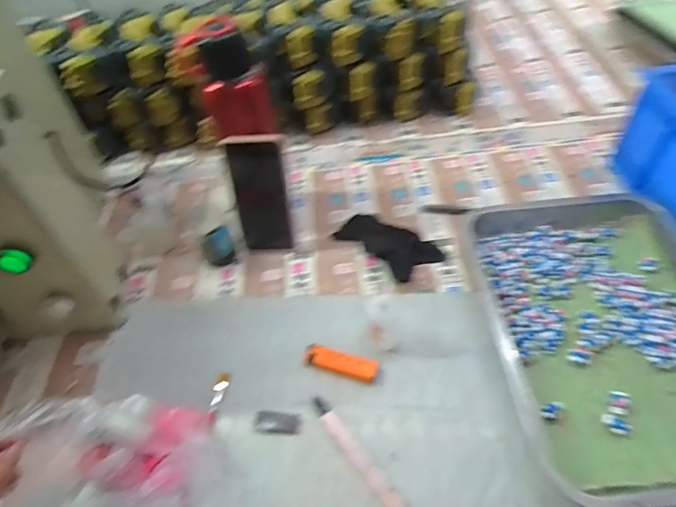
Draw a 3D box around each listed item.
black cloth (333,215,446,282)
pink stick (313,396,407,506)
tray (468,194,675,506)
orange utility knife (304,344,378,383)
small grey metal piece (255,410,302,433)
[{"bbox_3d":[0.070,-0.021,0.592,0.080,0.033,0.132,-37,58,-24],"label":"black cloth"},{"bbox_3d":[0.017,0.195,0.422,0.016,0.007,0.136,-32,56,-20],"label":"pink stick"},{"bbox_3d":[0.301,0.070,0.483,0.262,0.043,0.370,-4,51,0],"label":"tray"},{"bbox_3d":[0.003,0.121,0.482,0.079,0.013,0.023,10,52,12],"label":"orange utility knife"},{"bbox_3d":[-0.061,0.174,0.448,0.047,0.005,0.022,4,52,7],"label":"small grey metal piece"}]

